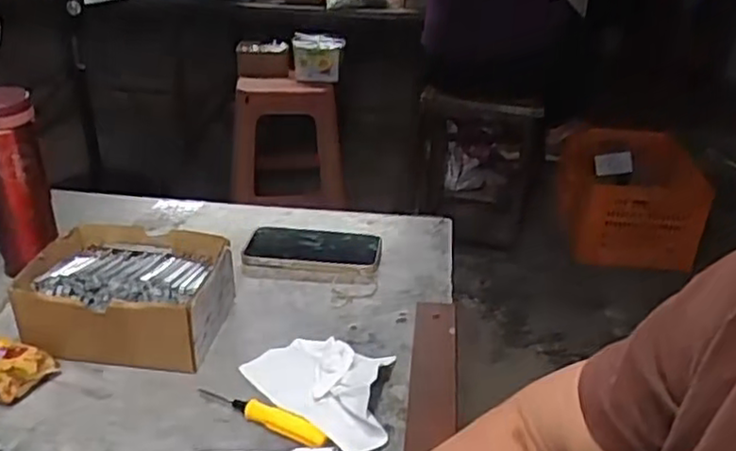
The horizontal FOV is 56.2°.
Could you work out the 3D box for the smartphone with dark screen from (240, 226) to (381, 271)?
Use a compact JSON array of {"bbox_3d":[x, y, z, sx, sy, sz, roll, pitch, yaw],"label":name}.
[{"bbox_3d":[-0.061,0.026,0.770,0.147,0.015,0.073,5,27,5],"label":"smartphone with dark screen"}]

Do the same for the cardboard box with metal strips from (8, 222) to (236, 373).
[{"bbox_3d":[-0.218,0.062,0.639,0.172,0.067,0.132,4,27,3],"label":"cardboard box with metal strips"}]

